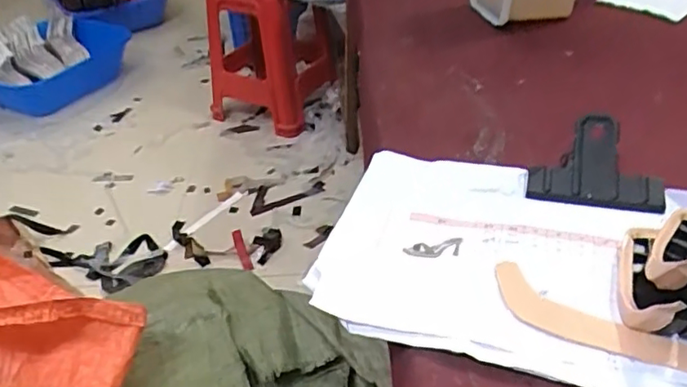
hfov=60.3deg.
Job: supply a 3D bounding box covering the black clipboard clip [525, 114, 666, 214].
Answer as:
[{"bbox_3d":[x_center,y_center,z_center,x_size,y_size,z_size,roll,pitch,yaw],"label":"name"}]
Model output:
[{"bbox_3d":[0.233,-0.027,0.547,0.114,0.054,0.076,7,38,15],"label":"black clipboard clip"}]

